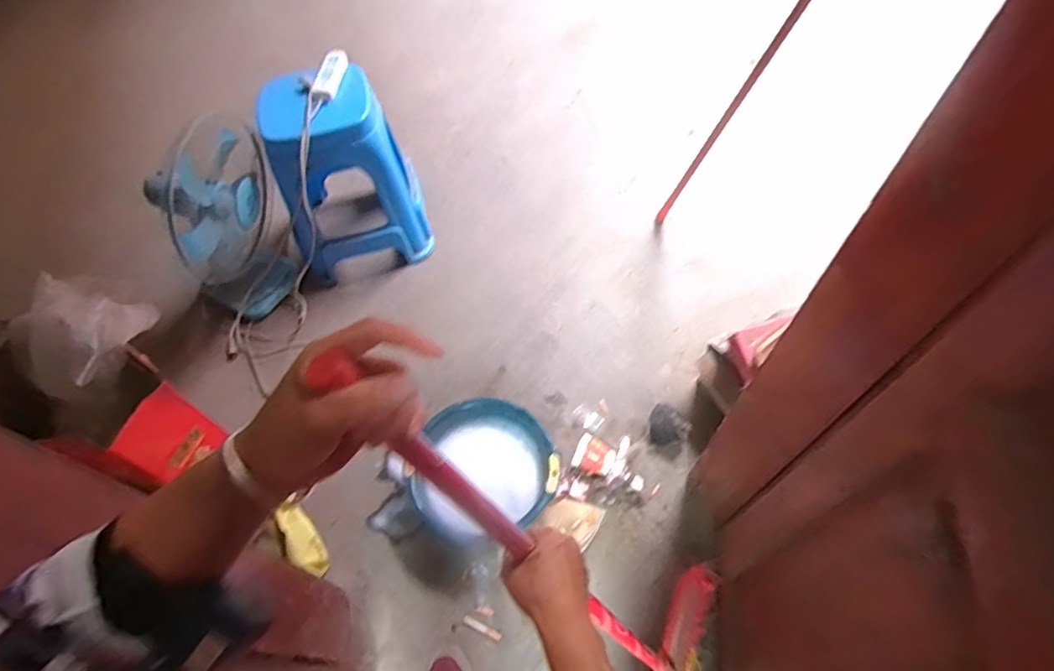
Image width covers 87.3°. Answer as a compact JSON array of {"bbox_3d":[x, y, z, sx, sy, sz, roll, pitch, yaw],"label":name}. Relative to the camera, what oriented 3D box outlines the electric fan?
[{"bbox_3d":[-0.712,-0.279,1.335,0.183,0.472,0.305,34,65,22],"label":"electric fan"}]

